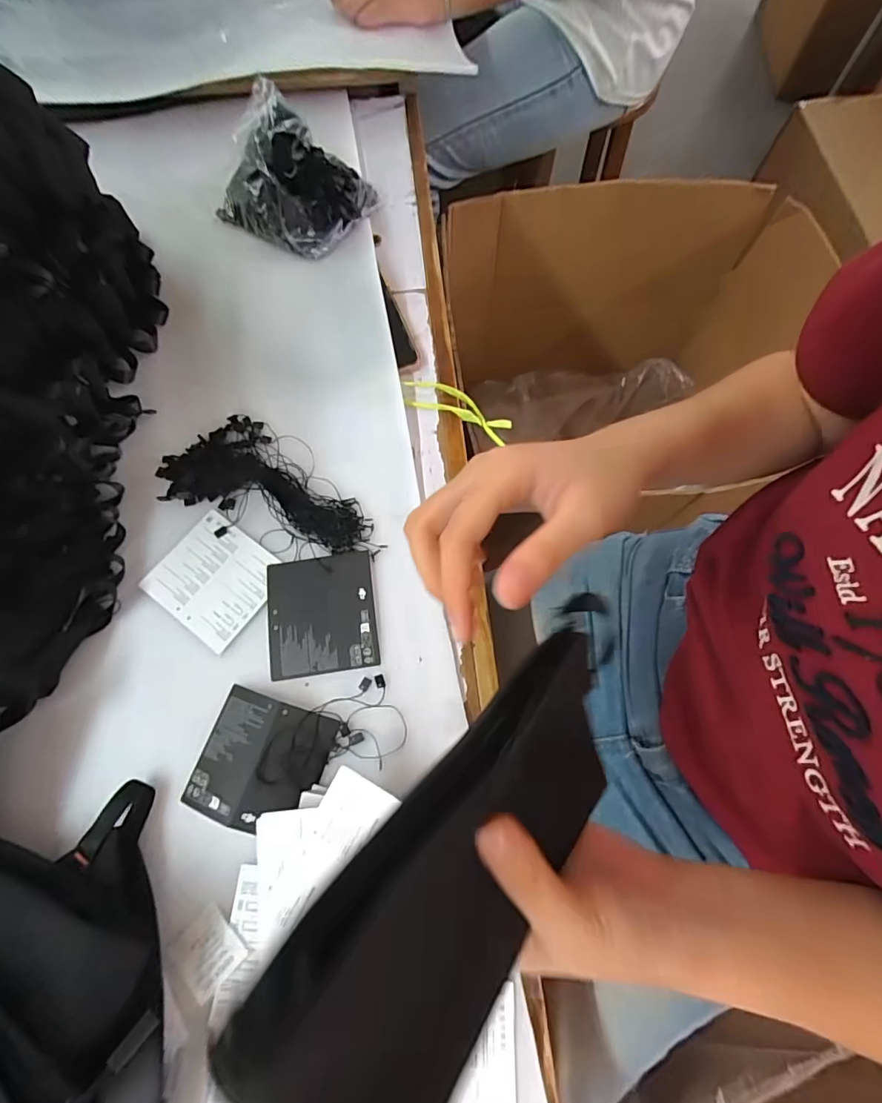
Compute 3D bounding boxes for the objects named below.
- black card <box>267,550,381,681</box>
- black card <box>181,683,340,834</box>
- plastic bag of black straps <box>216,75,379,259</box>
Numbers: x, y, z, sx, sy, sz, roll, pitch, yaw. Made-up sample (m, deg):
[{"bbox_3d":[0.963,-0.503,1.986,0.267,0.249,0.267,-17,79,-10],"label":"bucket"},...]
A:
[{"bbox_3d":[-0.101,0.051,0.401,0.089,0.004,0.098,-9,72,-1],"label":"black card"},{"bbox_3d":[-0.137,0.158,0.362,0.094,0.015,0.089,15,73,7],"label":"black card"},{"bbox_3d":[-0.164,-0.407,0.517,0.166,0.053,0.132,31,75,11],"label":"plastic bag of black straps"}]

